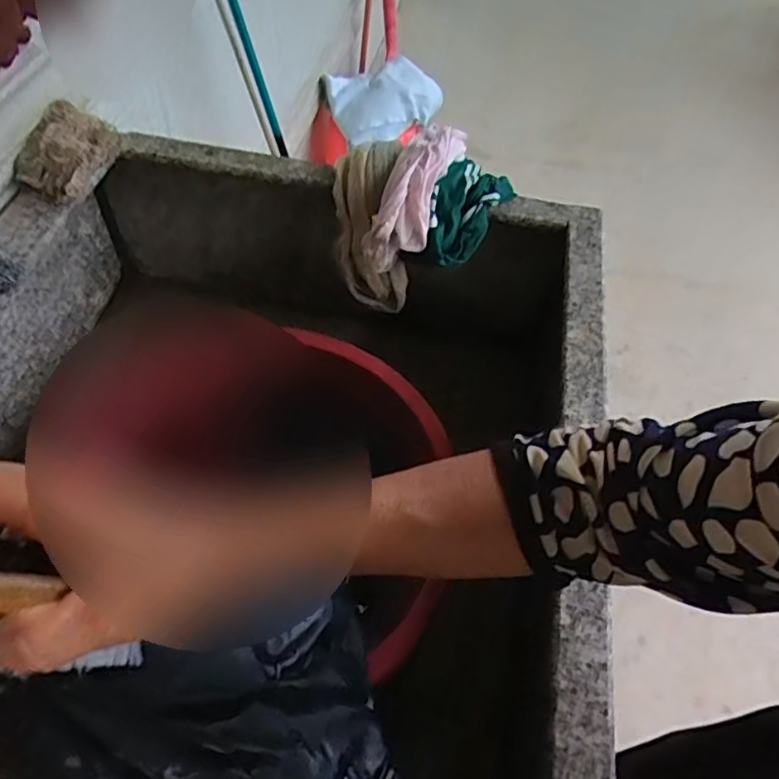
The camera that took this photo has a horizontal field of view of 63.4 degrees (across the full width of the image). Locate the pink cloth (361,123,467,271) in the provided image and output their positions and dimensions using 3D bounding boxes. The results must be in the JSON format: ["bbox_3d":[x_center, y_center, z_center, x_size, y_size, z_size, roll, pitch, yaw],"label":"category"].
[{"bbox_3d":[0.032,-0.207,0.642,0.062,0.070,0.177,23,73,12],"label":"pink cloth"}]

